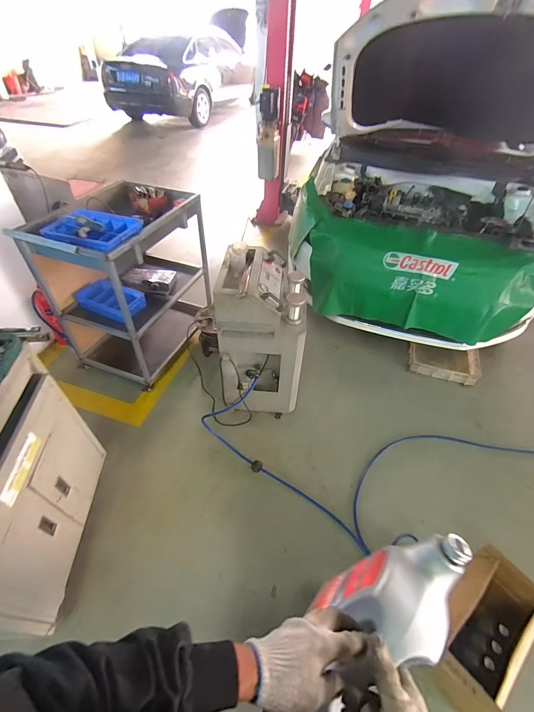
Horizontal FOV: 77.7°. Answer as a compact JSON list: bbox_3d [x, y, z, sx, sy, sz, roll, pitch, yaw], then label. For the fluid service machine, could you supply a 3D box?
[{"bbox_3d":[-0.012,-0.109,1.742,0.397,0.778,0.448,5,46,3],"label":"fluid service machine"}]

